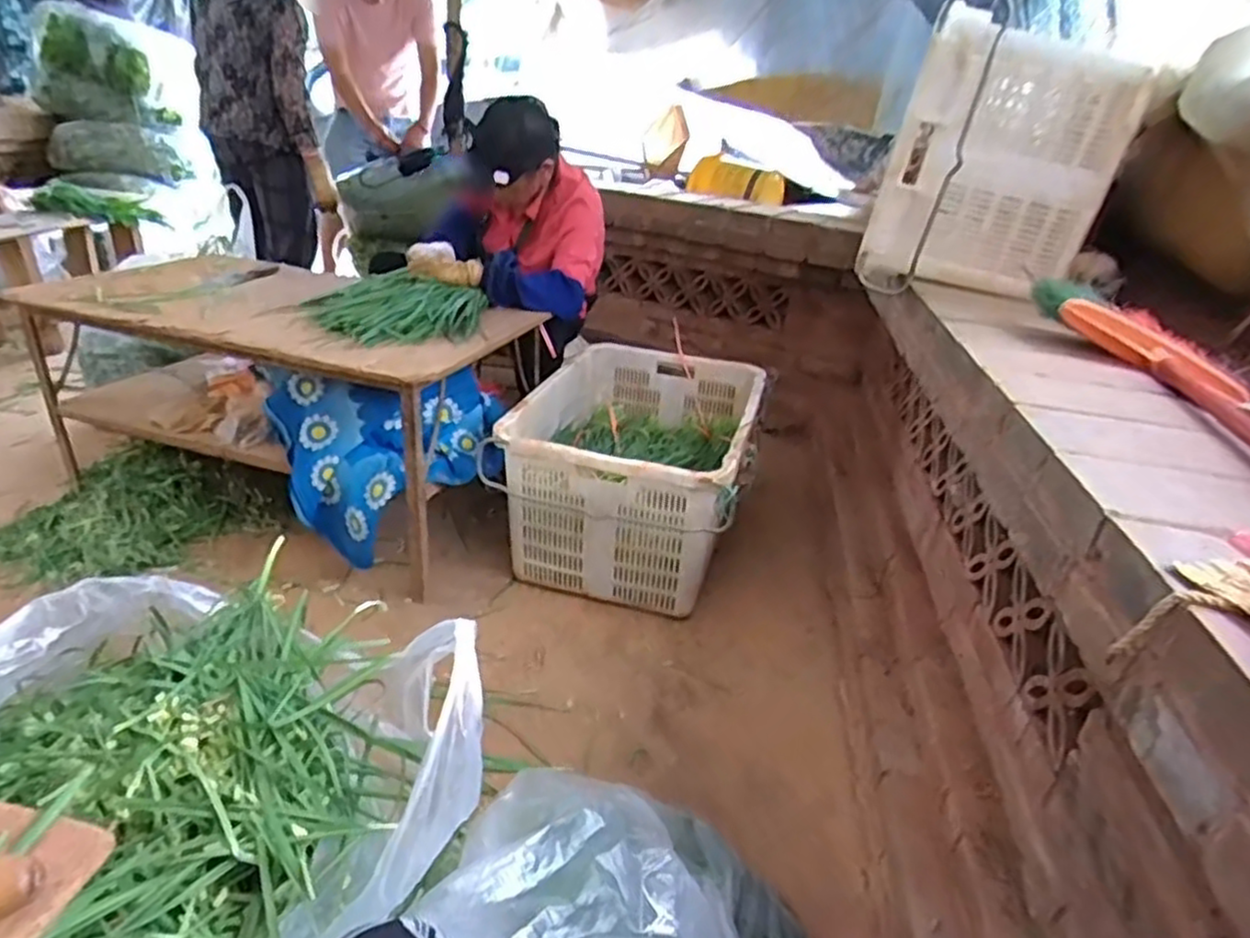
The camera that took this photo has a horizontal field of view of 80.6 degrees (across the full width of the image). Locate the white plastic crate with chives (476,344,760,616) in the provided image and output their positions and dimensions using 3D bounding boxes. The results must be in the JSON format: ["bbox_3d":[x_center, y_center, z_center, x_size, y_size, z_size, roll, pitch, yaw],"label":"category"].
[{"bbox_3d":[0.029,-0.027,1.706,0.480,0.332,0.681,13,28,10],"label":"white plastic crate with chives"}]

